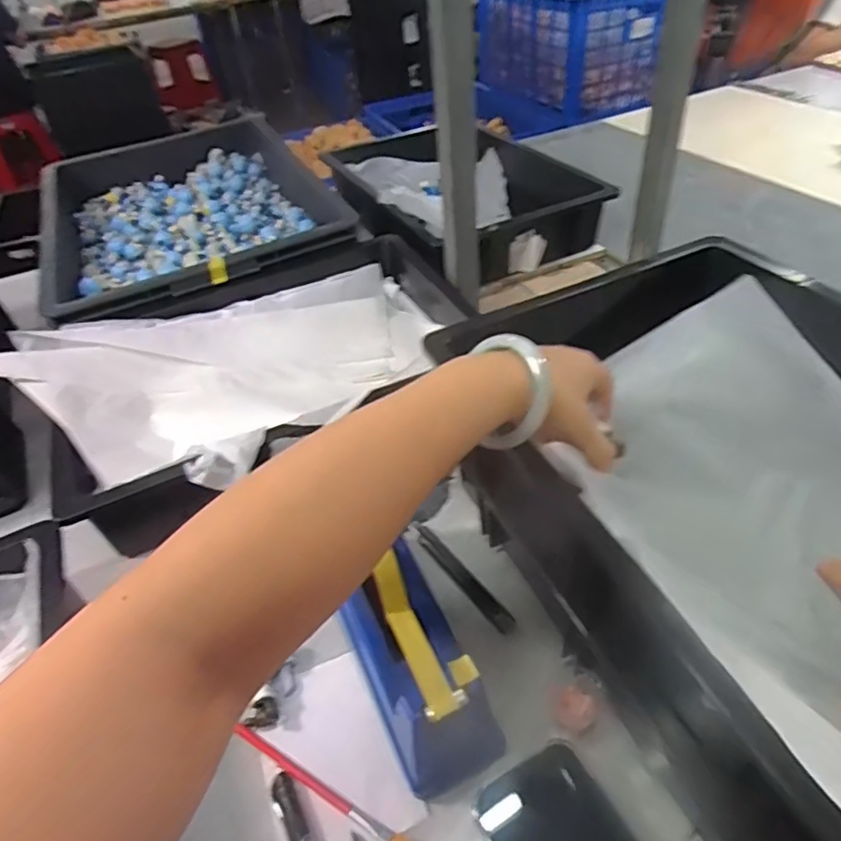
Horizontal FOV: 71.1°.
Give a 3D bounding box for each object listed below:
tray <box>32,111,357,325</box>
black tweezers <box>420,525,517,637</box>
[{"bbox_3d":[-0.360,-0.344,0.921,0.406,0.087,0.575,-21,44,-15],"label":"tray"},{"bbox_3d":[0.035,0.134,0.510,0.018,0.006,0.128,-29,47,-22],"label":"black tweezers"}]

